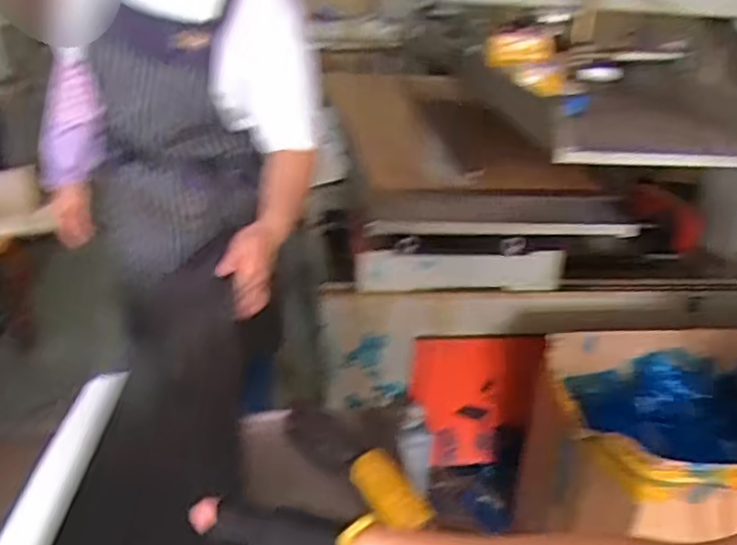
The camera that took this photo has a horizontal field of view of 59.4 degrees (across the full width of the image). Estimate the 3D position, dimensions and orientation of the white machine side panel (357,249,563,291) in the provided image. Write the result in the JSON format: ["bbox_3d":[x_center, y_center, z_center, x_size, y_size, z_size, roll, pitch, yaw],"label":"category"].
[{"bbox_3d":[0.220,-0.005,1.497,0.504,0.129,0.018,-1,45,-13],"label":"white machine side panel"}]

